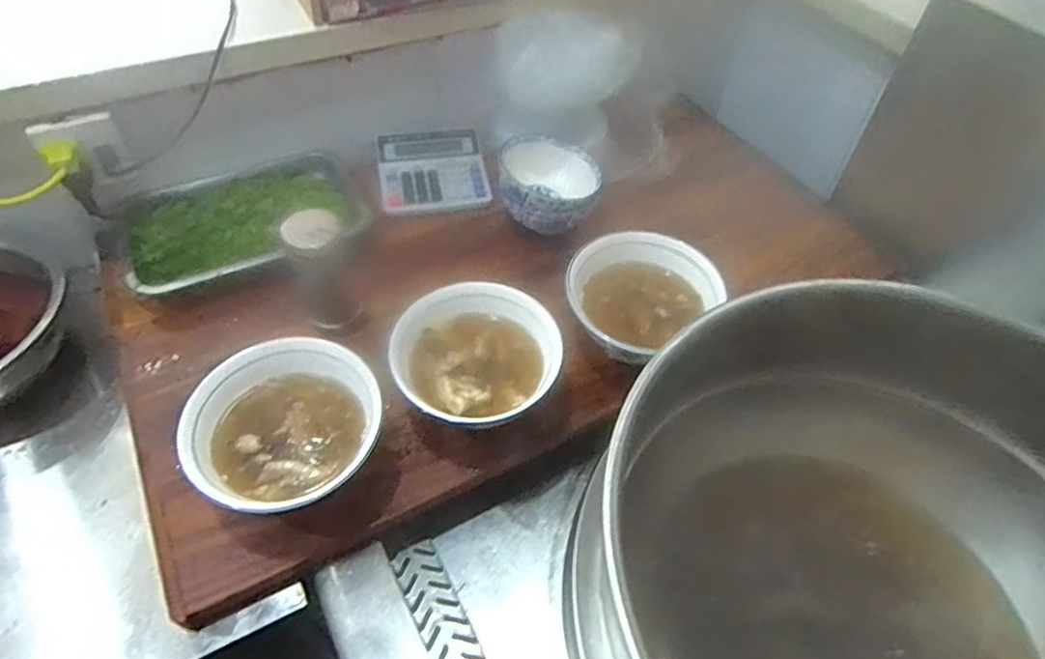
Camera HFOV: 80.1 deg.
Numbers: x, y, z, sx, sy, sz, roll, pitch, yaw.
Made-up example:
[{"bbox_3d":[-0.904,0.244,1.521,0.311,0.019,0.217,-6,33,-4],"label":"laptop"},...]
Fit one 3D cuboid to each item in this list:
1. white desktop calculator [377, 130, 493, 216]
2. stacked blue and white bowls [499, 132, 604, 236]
[{"bbox_3d":[-0.136,-0.242,0.947,0.157,0.024,0.173,-8,53,-11],"label":"white desktop calculator"},{"bbox_3d":[0.039,-0.198,0.872,0.138,0.091,0.133,2,51,-3],"label":"stacked blue and white bowls"}]

